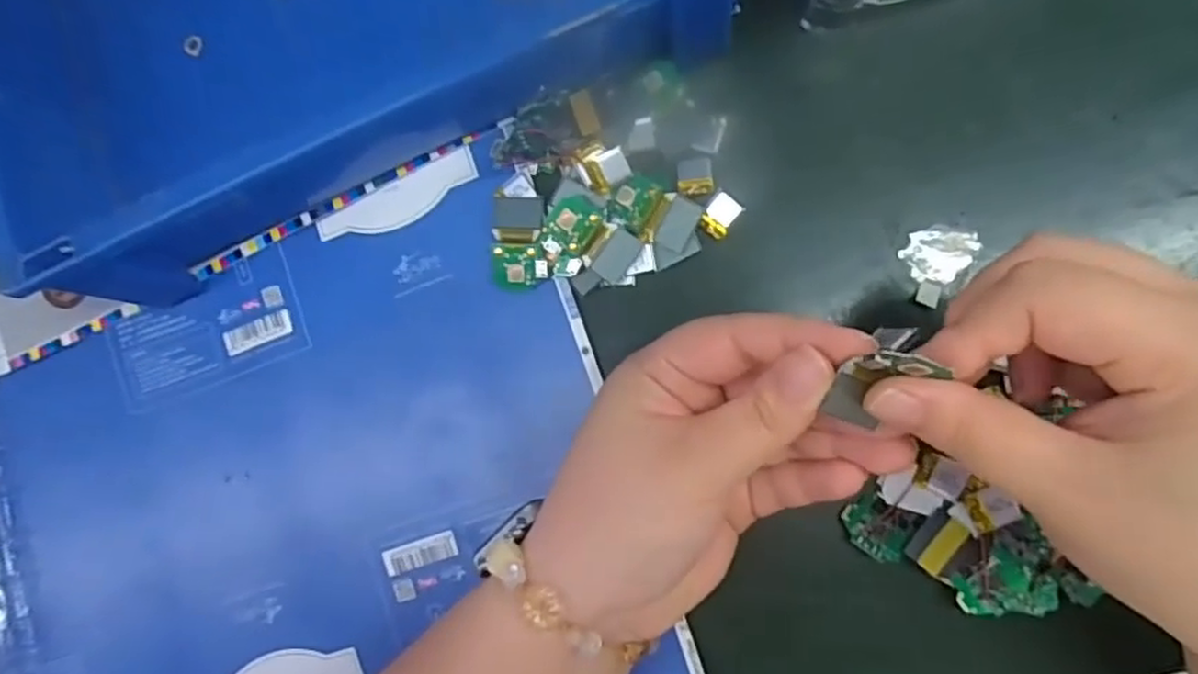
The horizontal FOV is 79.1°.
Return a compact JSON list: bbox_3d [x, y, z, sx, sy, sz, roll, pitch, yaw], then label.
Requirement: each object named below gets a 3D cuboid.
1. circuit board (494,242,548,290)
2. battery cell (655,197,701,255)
[{"bbox_3d":[-0.032,-0.029,0.304,0.023,0.009,0.018,6,90,7],"label":"circuit board"},{"bbox_3d":[0.033,-0.046,0.299,0.012,0.004,0.020,27,92,7],"label":"battery cell"}]

